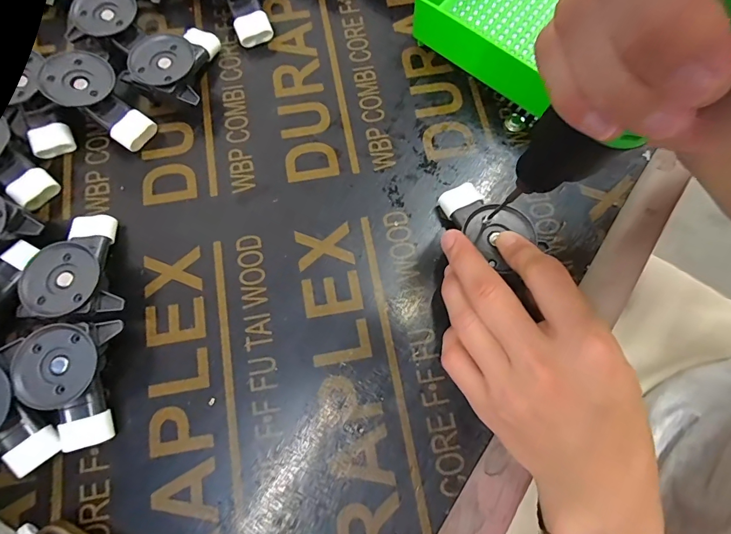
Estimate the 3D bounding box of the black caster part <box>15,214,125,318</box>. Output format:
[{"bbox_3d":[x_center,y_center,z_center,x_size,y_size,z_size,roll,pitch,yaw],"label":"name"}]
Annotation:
[{"bbox_3d":[-0.173,0.001,0.225,0.044,0.032,0.066,-20,76,-4],"label":"black caster part"}]

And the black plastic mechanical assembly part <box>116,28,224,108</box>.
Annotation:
[{"bbox_3d":[-0.134,-0.145,0.264,0.044,0.031,0.066,4,75,2],"label":"black plastic mechanical assembly part"}]

